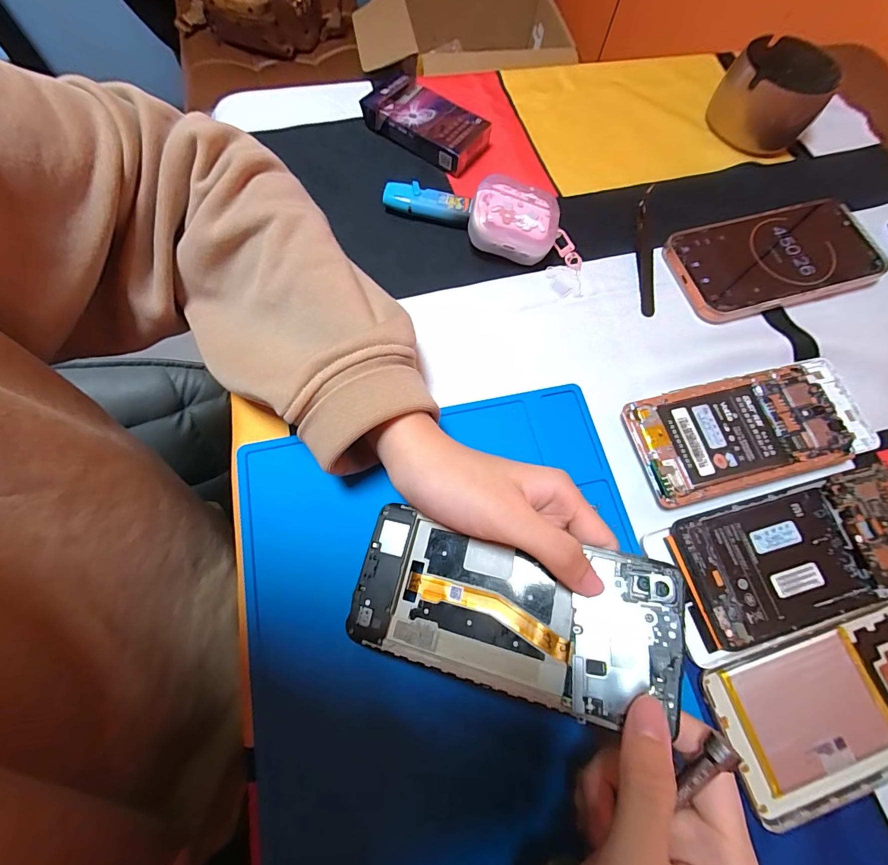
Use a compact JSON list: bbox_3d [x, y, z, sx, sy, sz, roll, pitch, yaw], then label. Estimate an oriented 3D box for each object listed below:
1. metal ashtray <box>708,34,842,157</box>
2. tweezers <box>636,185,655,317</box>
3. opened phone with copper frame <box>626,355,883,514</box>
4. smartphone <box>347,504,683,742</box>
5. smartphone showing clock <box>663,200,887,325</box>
[{"bbox_3d":[0.293,-0.305,0.360,0.090,0.048,0.090,1,71,-2],"label":"metal ashtray"},{"bbox_3d":[0.163,-0.149,0.325,0.016,0.013,0.129,6,71,0],"label":"tweezers"},{"bbox_3d":[0.209,-0.002,0.268,0.170,0.012,0.072,-14,72,-7],"label":"opened phone with copper frame"},{"bbox_3d":[0.028,0.083,0.189,0.146,0.007,0.068,7,70,18],"label":"smartphone"},{"bbox_3d":[0.262,-0.138,0.319,0.165,0.012,0.081,-15,72,-7],"label":"smartphone showing clock"}]

